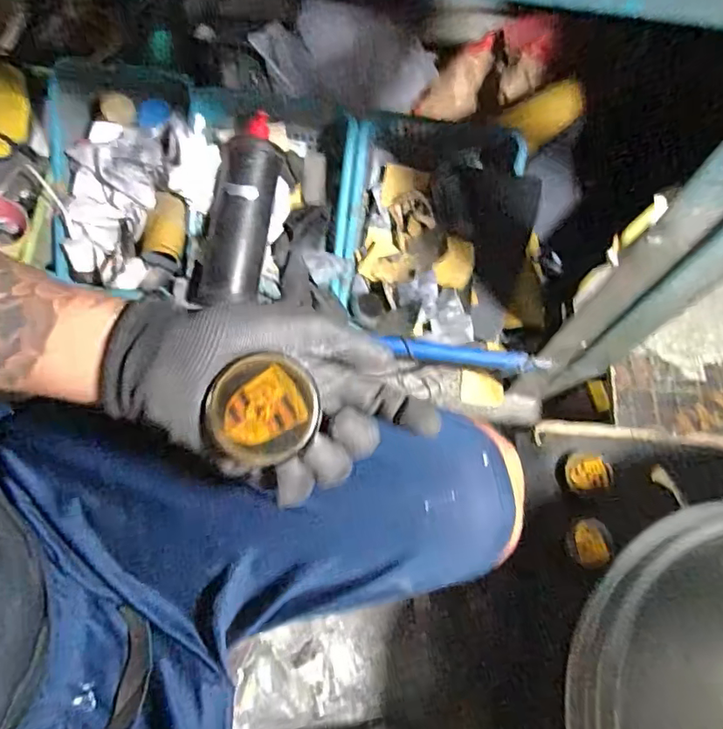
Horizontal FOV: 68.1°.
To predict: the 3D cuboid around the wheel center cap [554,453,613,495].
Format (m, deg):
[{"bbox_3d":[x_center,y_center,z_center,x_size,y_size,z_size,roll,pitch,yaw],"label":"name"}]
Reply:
[{"bbox_3d":[0.276,0.135,0.666,0.058,0.032,0.046,3,69,-1],"label":"wheel center cap"}]

